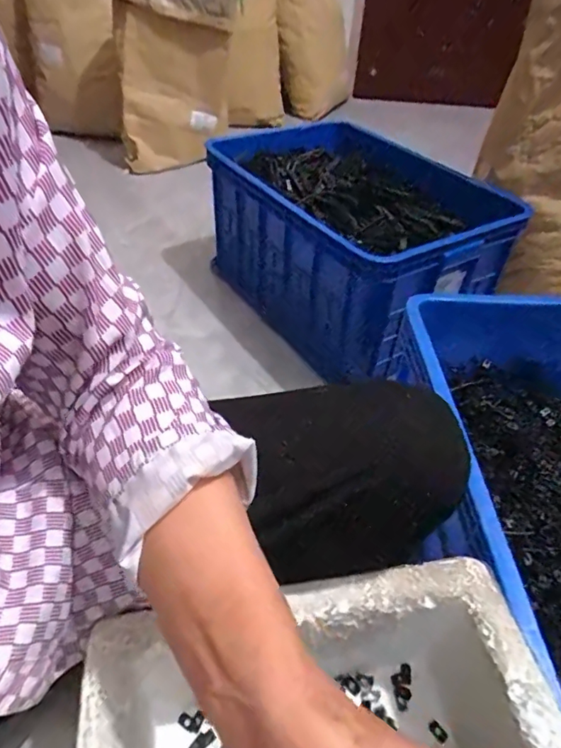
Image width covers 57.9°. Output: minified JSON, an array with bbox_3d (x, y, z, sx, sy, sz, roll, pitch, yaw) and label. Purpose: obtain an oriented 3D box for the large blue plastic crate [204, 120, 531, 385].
[{"bbox_3d":[0.185,-0.283,1.123,0.461,0.311,0.624,-23,49,-25],"label":"large blue plastic crate"}]

